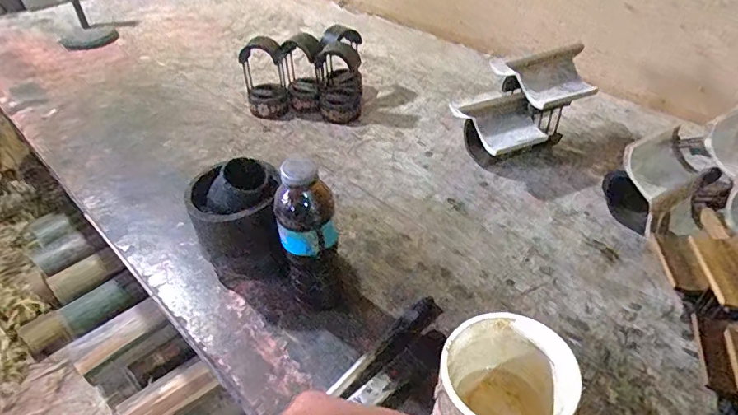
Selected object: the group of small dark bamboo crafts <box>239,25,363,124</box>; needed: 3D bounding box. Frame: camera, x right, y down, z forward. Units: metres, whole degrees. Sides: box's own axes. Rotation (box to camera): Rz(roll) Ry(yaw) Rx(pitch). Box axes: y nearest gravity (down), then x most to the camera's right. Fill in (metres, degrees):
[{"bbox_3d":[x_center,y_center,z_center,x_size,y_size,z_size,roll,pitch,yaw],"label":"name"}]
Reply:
[{"bbox_3d":[-0.109,-0.228,0.803,0.197,0.128,0.118,-7,42,-6],"label":"group of small dark bamboo crafts"}]

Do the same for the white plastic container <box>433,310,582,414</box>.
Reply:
[{"bbox_3d":[0.105,0.158,0.376,0.092,0.112,0.098,-1,42,1],"label":"white plastic container"}]

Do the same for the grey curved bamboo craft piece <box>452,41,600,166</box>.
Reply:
[{"bbox_3d":[0.201,-0.134,0.659,0.156,0.151,0.111,-11,43,-11],"label":"grey curved bamboo craft piece"}]

